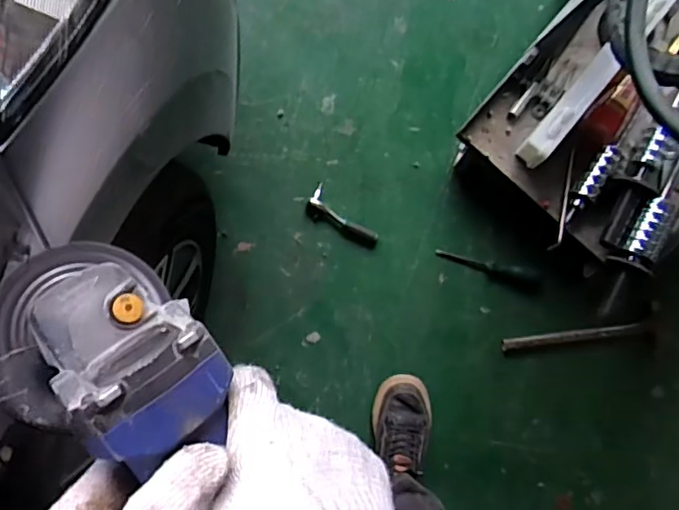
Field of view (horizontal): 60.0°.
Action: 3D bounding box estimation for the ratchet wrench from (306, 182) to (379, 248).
[{"bbox_3d":[0.007,-0.063,1.062,0.144,0.023,0.058,35,90,-3],"label":"ratchet wrench"}]

